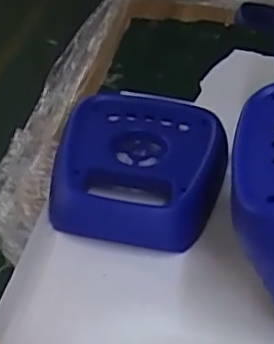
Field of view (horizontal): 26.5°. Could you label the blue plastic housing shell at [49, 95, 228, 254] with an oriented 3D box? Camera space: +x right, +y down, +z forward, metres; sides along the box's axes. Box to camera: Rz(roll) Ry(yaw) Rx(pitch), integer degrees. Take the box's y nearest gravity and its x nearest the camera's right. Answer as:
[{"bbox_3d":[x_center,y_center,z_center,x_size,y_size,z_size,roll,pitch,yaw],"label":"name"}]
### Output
[{"bbox_3d":[0.003,-0.003,0.556,0.151,0.050,0.160,2,43,-2],"label":"blue plastic housing shell"}]

